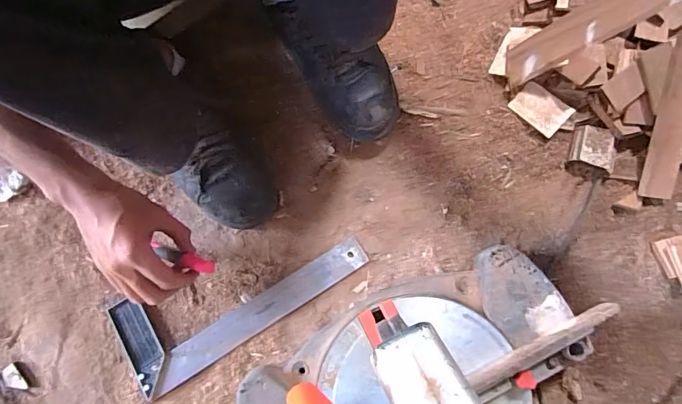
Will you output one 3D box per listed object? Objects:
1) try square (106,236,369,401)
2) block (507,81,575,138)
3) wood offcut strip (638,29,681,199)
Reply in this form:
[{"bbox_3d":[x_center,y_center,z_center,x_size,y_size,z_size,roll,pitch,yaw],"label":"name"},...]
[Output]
[{"bbox_3d":[-0.122,0.108,0.515,0.300,0.013,0.111,-30,79,-5],"label":"try square"},{"bbox_3d":[0.261,-0.124,0.558,0.049,0.012,0.068,-42,80,-7],"label":"block"},{"bbox_3d":[0.397,-0.103,0.507,0.041,0.013,0.196,8,99,3],"label":"wood offcut strip"}]

